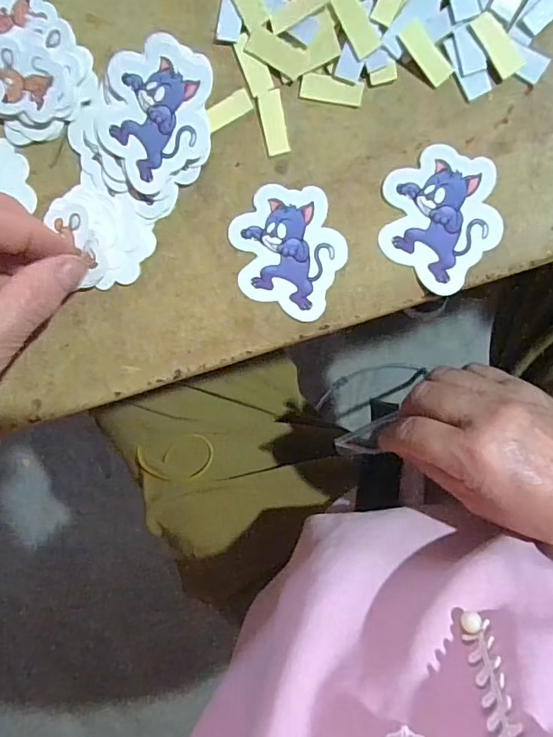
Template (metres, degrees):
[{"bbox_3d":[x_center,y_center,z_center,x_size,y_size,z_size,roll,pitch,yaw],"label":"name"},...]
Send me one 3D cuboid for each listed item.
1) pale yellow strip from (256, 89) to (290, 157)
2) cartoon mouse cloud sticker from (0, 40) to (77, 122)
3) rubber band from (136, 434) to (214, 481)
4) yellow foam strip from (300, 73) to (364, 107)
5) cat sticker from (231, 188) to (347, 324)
[{"bbox_3d":[-0.001,-0.115,0.228,0.011,0.004,0.028,-11,95,8],"label":"pale yellow strip"},{"bbox_3d":[-0.120,-0.137,0.236,0.048,0.004,0.030,15,106,3],"label":"cartoon mouse cloud sticker"},{"bbox_3d":[-0.084,0.076,0.412,0.062,0.010,0.037,-15,94,9],"label":"rubber band"},{"bbox_3d":[0.025,-0.127,0.223,0.028,0.004,0.010,13,98,6],"label":"yellow foam strip"},{"bbox_3d":[0.005,-0.058,0.236,0.054,0.004,0.056,23,99,5],"label":"cat sticker"}]

